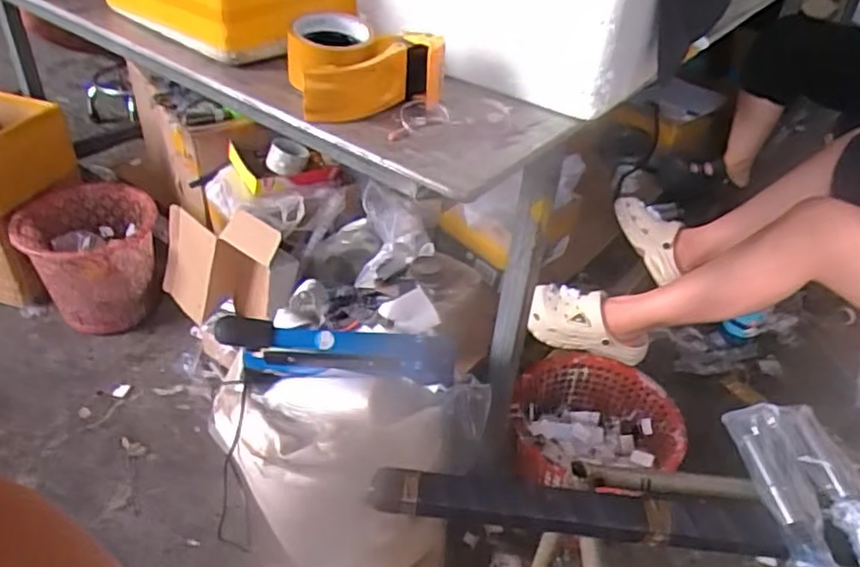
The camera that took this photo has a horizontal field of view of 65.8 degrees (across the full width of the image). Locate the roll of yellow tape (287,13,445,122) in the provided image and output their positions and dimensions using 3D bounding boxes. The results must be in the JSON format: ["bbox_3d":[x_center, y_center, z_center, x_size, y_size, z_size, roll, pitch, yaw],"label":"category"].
[{"bbox_3d":[-0.068,-0.231,0.710,0.162,0.064,0.155,-2,40,-9],"label":"roll of yellow tape"}]

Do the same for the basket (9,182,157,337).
[{"bbox_3d":[-0.762,-0.048,1.535,0.276,0.271,0.283,-9,41,-18],"label":"basket"}]

